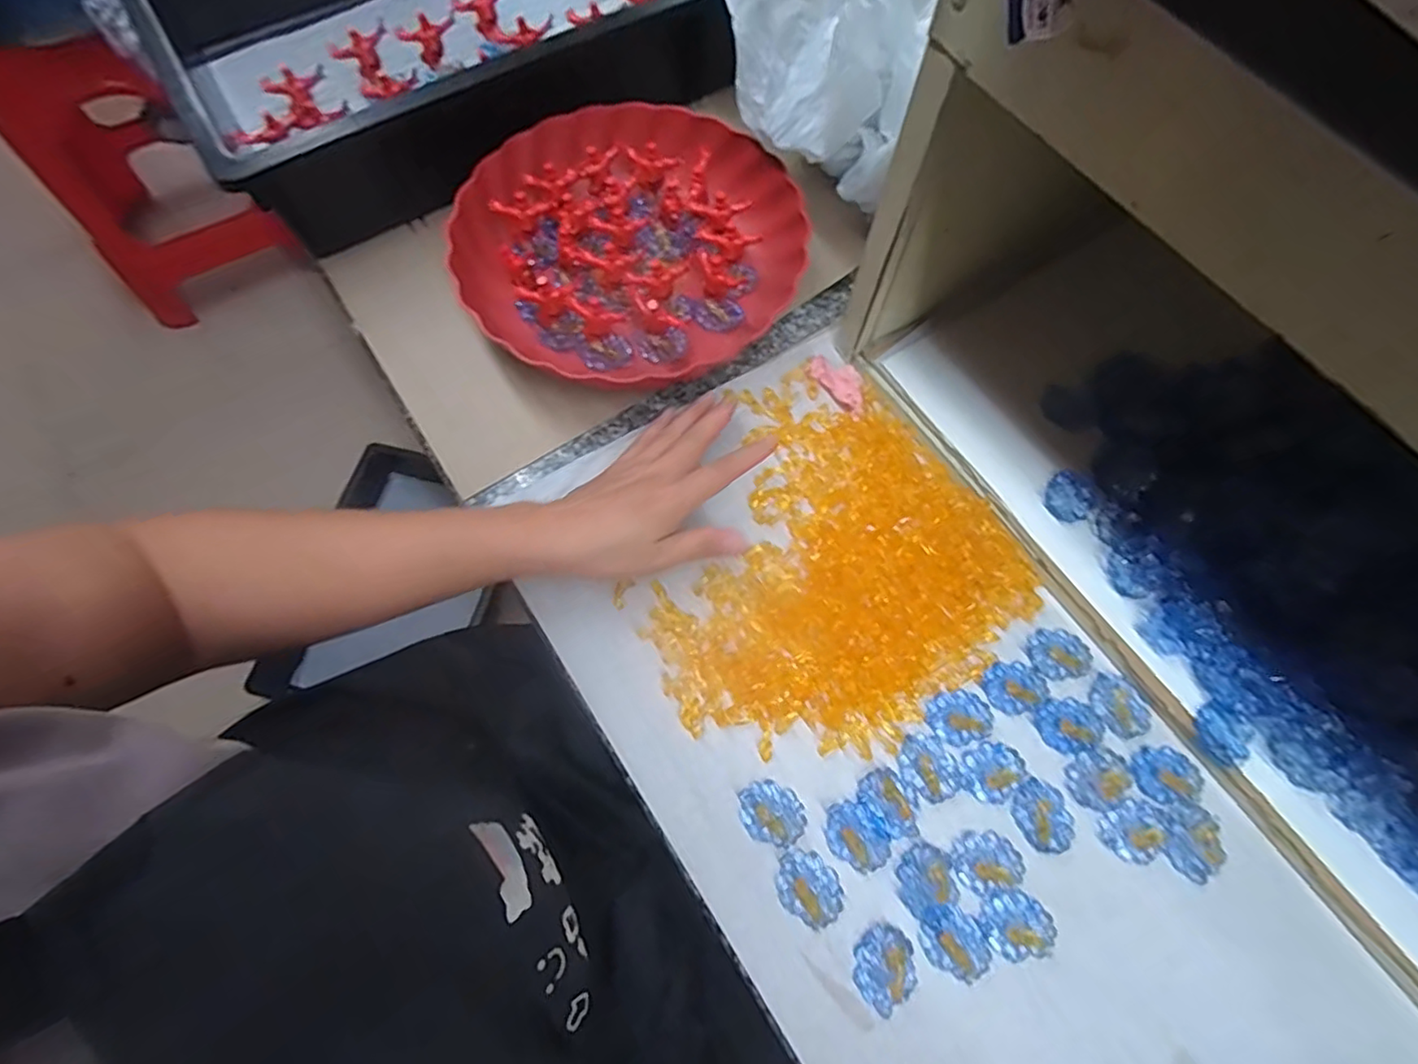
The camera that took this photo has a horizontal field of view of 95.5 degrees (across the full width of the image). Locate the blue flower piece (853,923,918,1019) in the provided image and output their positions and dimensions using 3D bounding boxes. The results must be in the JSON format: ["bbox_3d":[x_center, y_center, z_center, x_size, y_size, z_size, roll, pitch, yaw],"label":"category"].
[{"bbox_3d":[0.091,0.225,0.332,0.033,0.004,0.034,0,69,-1],"label":"blue flower piece"}]

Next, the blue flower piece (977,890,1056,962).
[{"bbox_3d":[0.164,0.208,0.340,0.034,0.004,0.033,0,69,-1],"label":"blue flower piece"}]

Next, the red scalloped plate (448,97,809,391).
[{"bbox_3d":[-0.057,-0.210,0.470,0.240,0.047,0.222,-12,70,-5],"label":"red scalloped plate"}]

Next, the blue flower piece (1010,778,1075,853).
[{"bbox_3d":[0.188,0.158,0.359,0.032,0.005,0.037,-26,72,-10],"label":"blue flower piece"}]

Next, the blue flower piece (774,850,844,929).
[{"bbox_3d":[0.054,0.190,0.344,0.037,0.004,0.030,41,74,13],"label":"blue flower piece"}]

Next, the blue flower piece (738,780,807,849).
[{"bbox_3d":[0.035,0.156,0.358,0.037,0.004,0.030,19,70,6],"label":"blue flower piece"}]

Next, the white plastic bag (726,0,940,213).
[{"bbox_3d":[0.075,-0.321,0.426,0.151,0.143,0.112,30,72,10],"label":"white plastic bag"}]

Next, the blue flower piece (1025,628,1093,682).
[{"bbox_3d":[0.214,0.074,0.394,0.034,0.005,0.031,0,69,-1],"label":"blue flower piece"}]

